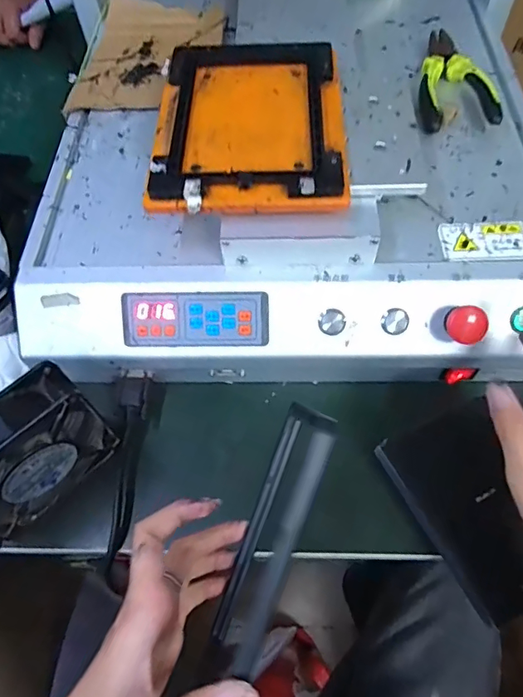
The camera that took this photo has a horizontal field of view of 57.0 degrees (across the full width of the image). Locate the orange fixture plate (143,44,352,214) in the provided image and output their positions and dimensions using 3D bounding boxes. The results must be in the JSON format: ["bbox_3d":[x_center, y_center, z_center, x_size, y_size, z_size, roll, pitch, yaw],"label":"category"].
[{"bbox_3d":[-0.009,-0.191,0.397,0.150,0.017,0.196,-1,61,2],"label":"orange fixture plate"}]

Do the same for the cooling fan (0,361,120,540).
[{"bbox_3d":[-0.183,0.082,0.374,0.118,0.112,0.045,-39,66,-18],"label":"cooling fan"}]

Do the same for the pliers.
[{"bbox_3d":[0.190,-0.271,0.479,0.067,0.021,0.151,2,61,4],"label":"pliers"}]

